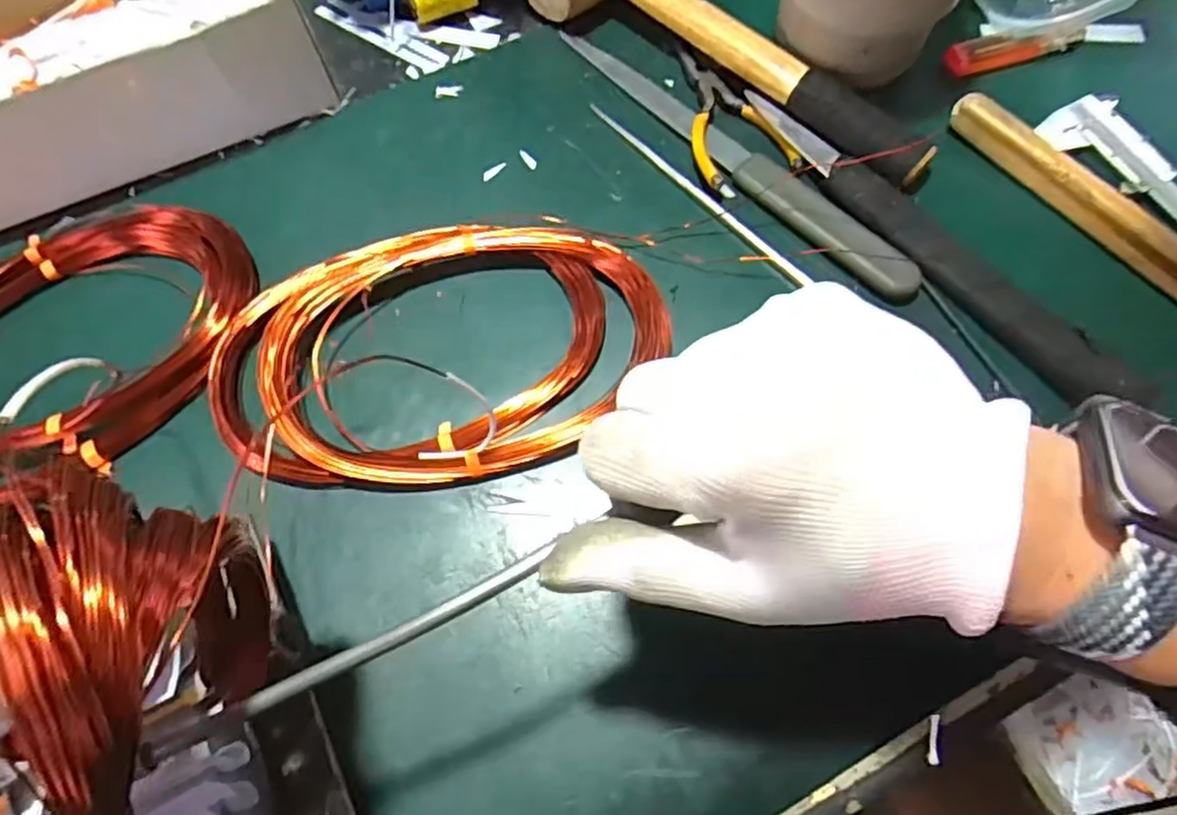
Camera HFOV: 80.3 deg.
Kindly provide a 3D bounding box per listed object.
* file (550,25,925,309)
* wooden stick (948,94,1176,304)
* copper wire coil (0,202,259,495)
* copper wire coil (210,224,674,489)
[{"bbox_3d":[0.081,-0.155,0.418,0.030,0.018,0.273,-40,72,-13],"label":"file"},{"bbox_3d":[0.291,-0.080,0.358,0.015,0.022,0.253,-36,71,-12],"label":"wooden stick"},{"bbox_3d":[-0.289,-0.034,0.371,0.215,0.026,0.151,-19,68,-6],"label":"copper wire coil"},{"bbox_3d":[-0.077,-0.031,0.367,0.231,0.023,0.144,-15,68,-4],"label":"copper wire coil"}]

